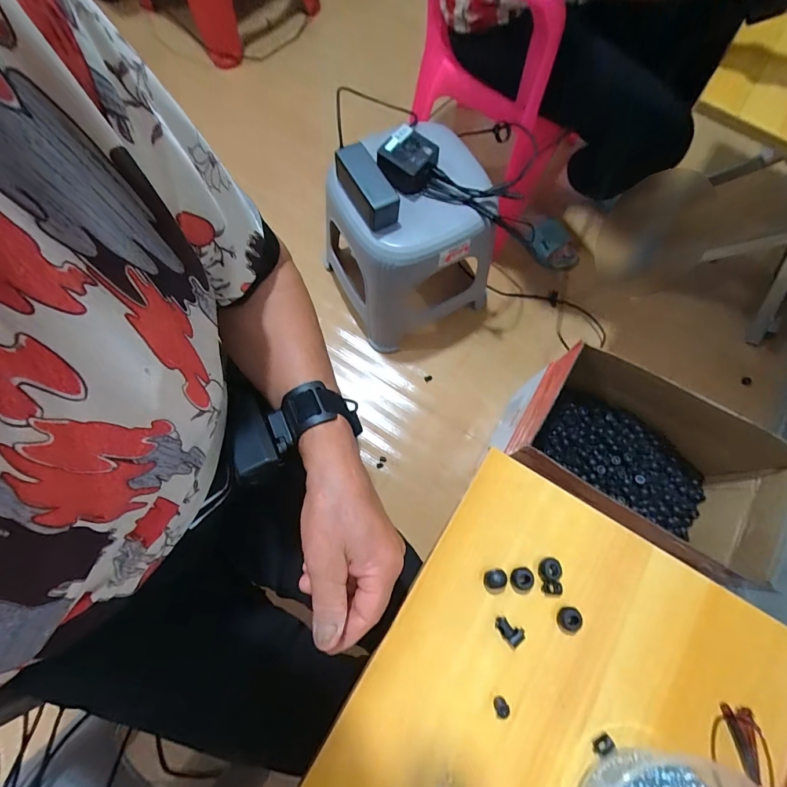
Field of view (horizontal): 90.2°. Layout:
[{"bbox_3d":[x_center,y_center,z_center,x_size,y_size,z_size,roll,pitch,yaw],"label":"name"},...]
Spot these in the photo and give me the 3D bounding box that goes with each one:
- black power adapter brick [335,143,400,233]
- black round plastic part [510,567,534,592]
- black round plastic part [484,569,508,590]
[{"bbox_3d":[-0.043,-0.333,0.630,0.053,0.062,0.125,-31,78,-8],"label":"black power adapter brick"},{"bbox_3d":[0.105,0.151,0.316,0.019,0.013,0.017,41,79,9],"label":"black round plastic part"},{"bbox_3d":[0.083,0.151,0.316,0.017,0.012,0.015,-2,75,-1],"label":"black round plastic part"}]

